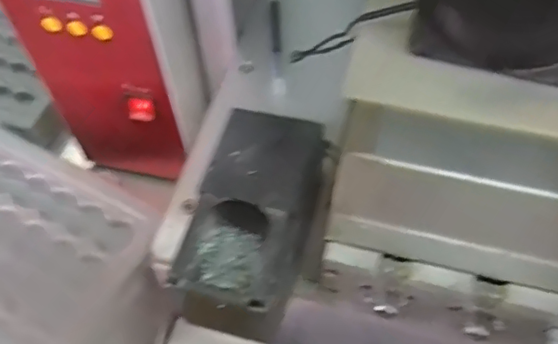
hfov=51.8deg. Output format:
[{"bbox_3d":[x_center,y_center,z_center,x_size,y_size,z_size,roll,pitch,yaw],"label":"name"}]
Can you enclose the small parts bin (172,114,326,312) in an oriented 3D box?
[{"bbox_3d":[-0.014,0.029,0.320,0.060,0.061,0.106,13,59,12],"label":"small parts bin"}]

